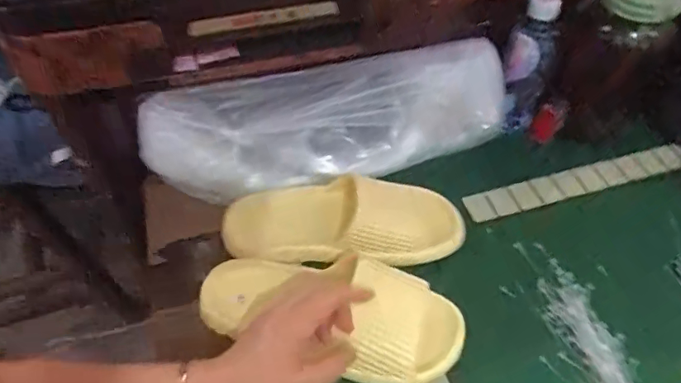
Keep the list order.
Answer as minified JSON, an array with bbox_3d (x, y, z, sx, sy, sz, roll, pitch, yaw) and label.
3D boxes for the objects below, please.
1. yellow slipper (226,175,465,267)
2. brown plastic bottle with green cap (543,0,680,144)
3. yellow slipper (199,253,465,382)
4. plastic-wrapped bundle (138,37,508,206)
[{"bbox_3d":[0.003,0.031,0.569,0.258,0.061,0.100,-2,52,-4],"label":"yellow slipper"},{"bbox_3d":[0.332,-0.166,0.655,0.123,0.210,0.094,34,58,22],"label":"brown plastic bottle with green cap"},{"bbox_3d":[-0.015,0.115,0.498,0.254,0.079,0.098,8,51,14],"label":"yellow slipper"},{"bbox_3d":[-0.010,-0.076,0.604,0.432,0.111,0.101,-13,53,-13],"label":"plastic-wrapped bundle"}]

